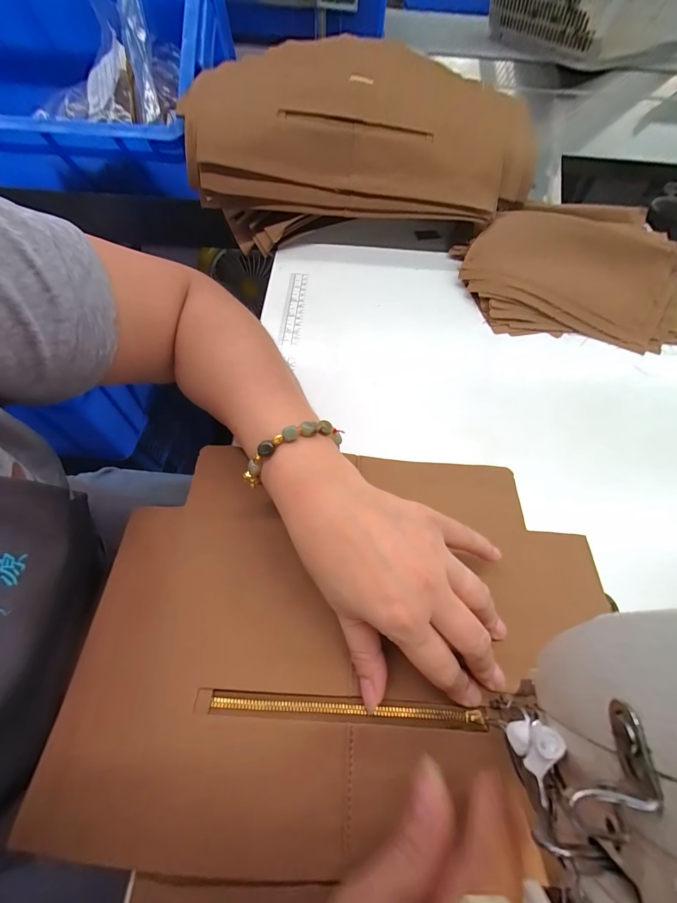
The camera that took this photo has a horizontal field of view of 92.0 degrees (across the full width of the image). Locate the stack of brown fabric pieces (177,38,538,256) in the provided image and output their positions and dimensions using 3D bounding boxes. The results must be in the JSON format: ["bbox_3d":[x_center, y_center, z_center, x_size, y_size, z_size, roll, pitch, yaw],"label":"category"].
[{"bbox_3d":[0.014,-0.407,0.439,0.404,0.135,0.272,-7,62,-7],"label":"stack of brown fabric pieces"}]

